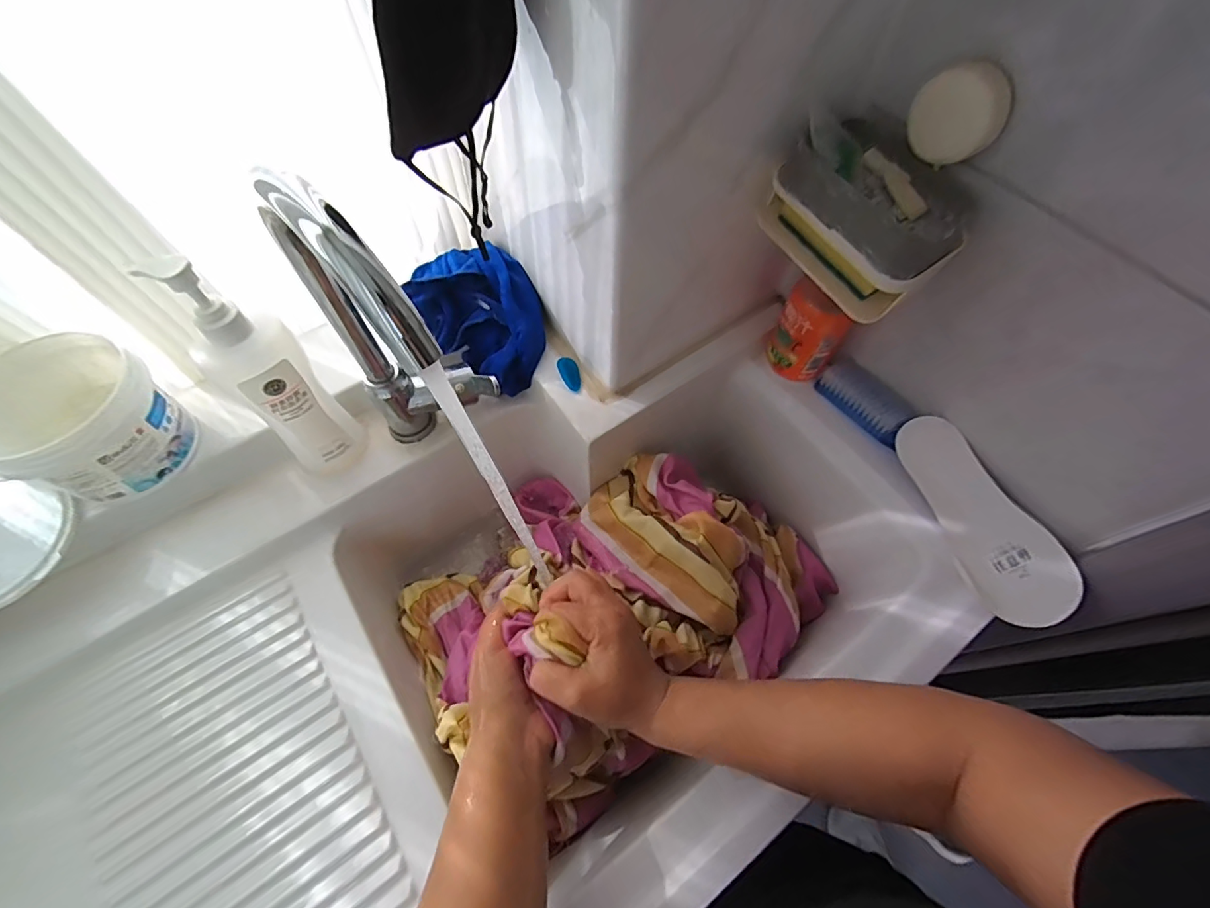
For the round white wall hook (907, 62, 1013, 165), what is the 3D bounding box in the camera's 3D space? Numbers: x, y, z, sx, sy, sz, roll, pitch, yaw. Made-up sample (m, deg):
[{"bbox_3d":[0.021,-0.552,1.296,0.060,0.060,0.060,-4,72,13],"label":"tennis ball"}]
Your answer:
[{"bbox_3d":[0.229,-0.220,0.334,0.055,0.053,0.016,30,66,14],"label":"round white wall hook"}]

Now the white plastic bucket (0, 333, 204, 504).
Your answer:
[{"bbox_3d":[-0.427,-0.025,0.429,0.108,0.086,0.111,0,63,-1],"label":"white plastic bucket"}]

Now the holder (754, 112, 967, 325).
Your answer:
[{"bbox_3d":[0.195,-0.178,0.385,0.086,0.081,0.132,-34,68,-16],"label":"holder"}]

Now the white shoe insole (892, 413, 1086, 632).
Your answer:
[{"bbox_3d":[0.333,0.052,0.452,0.071,0.009,0.189,-24,70,8],"label":"white shoe insole"}]

